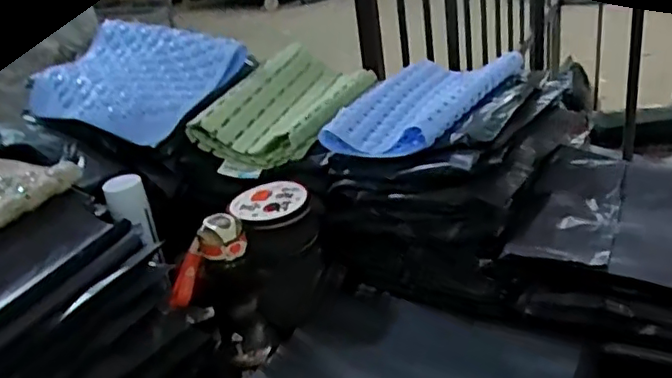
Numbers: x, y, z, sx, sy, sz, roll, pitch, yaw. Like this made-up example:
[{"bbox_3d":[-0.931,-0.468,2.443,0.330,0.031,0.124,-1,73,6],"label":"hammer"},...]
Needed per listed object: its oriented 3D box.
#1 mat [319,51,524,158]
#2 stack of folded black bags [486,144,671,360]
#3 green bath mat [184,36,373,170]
[{"bbox_3d":[0.157,-0.161,1.143,0.241,0.072,0.371,11,31,34],"label":"mat"},{"bbox_3d":[0.482,0.103,0.936,0.422,0.169,0.321,10,31,33],"label":"stack of folded black bags"},{"bbox_3d":[-0.097,-0.183,1.327,0.258,0.110,0.403,5,28,24],"label":"green bath mat"}]

